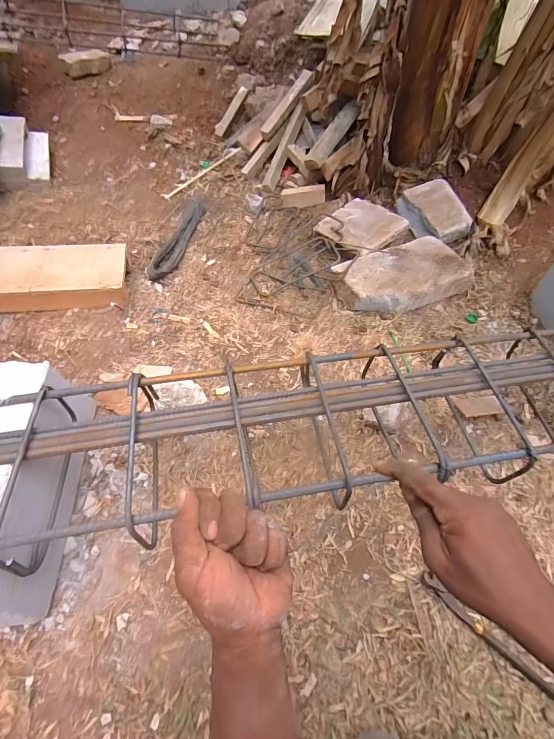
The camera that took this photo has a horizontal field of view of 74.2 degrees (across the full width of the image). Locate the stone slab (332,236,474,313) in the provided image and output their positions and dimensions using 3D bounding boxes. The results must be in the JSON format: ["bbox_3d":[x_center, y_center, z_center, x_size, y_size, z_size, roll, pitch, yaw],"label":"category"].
[{"bbox_3d":[0.356,-0.262,1.047,0.365,0.083,0.197,-19,55,-16],"label":"stone slab"}]

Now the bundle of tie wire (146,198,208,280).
[{"bbox_3d":[-0.317,-0.449,1.204,0.079,0.030,0.460,8,52,5],"label":"bundle of tie wire"}]

